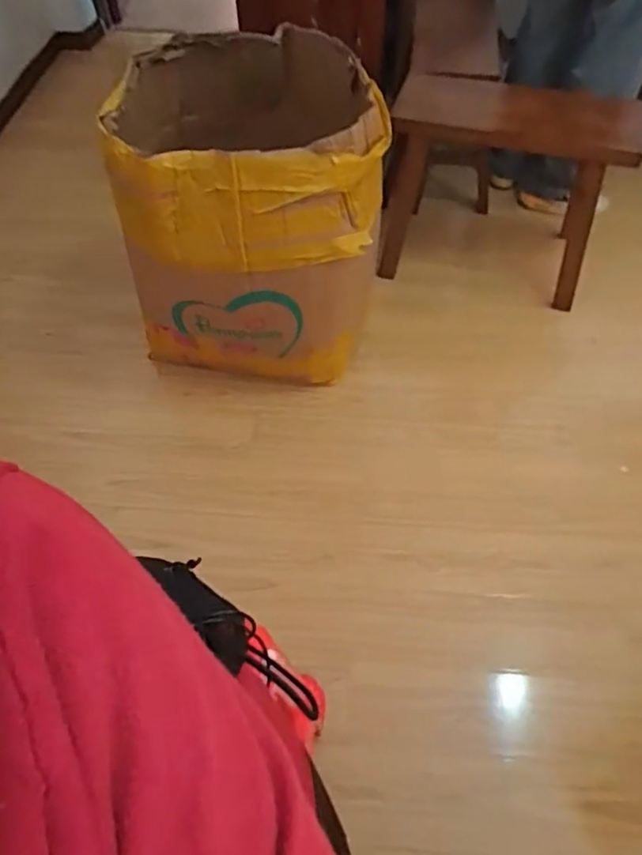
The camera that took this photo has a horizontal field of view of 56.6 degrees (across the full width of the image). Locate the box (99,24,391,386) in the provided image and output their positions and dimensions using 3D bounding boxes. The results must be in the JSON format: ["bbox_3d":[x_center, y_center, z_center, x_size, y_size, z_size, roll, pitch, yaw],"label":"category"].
[{"bbox_3d":[-0.162,-0.469,1.386,0.517,0.592,0.459,-5,55,-2],"label":"box"}]

